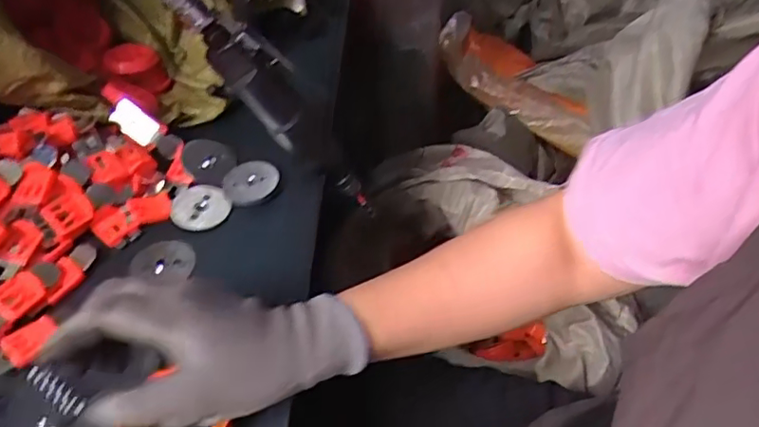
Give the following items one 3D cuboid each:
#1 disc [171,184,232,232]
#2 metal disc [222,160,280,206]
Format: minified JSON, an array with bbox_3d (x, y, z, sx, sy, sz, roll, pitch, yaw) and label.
[{"bbox_3d":[-0.149,-0.005,0.488,0.045,0.007,0.044,4,56,-6],"label":"disc"},{"bbox_3d":[-0.110,-0.028,0.500,0.048,0.009,0.040,-33,66,-10],"label":"metal disc"}]

